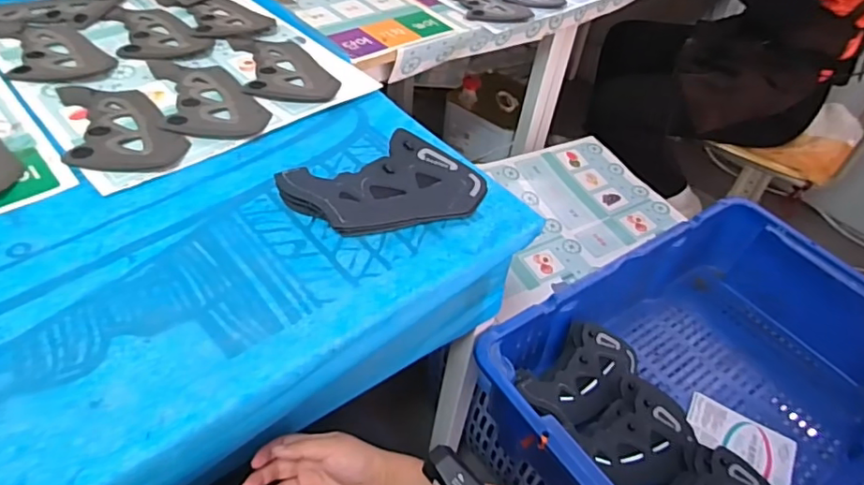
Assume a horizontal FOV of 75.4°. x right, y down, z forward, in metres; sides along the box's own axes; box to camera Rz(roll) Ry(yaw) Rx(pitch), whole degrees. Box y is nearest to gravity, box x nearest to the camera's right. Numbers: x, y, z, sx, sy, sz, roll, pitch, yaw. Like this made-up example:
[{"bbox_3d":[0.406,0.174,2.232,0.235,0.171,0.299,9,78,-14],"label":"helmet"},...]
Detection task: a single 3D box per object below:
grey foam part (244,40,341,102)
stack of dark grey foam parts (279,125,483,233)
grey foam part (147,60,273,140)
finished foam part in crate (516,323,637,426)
[{"bbox_3d":[-0.195,-0.245,0.794,0.122,0.012,0.158,-1,46,-9],"label":"grey foam part"},{"bbox_3d":[-0.047,-0.062,0.613,0.219,0.034,0.111,-17,50,-23],"label":"stack of dark grey foam parts"},{"bbox_3d":[-0.300,-0.189,0.726,0.116,0.012,0.205,-23,53,-27],"label":"grey foam part"},{"bbox_3d":[0.225,0.194,0.833,0.222,0.064,0.115,-32,58,-33],"label":"finished foam part in crate"}]

